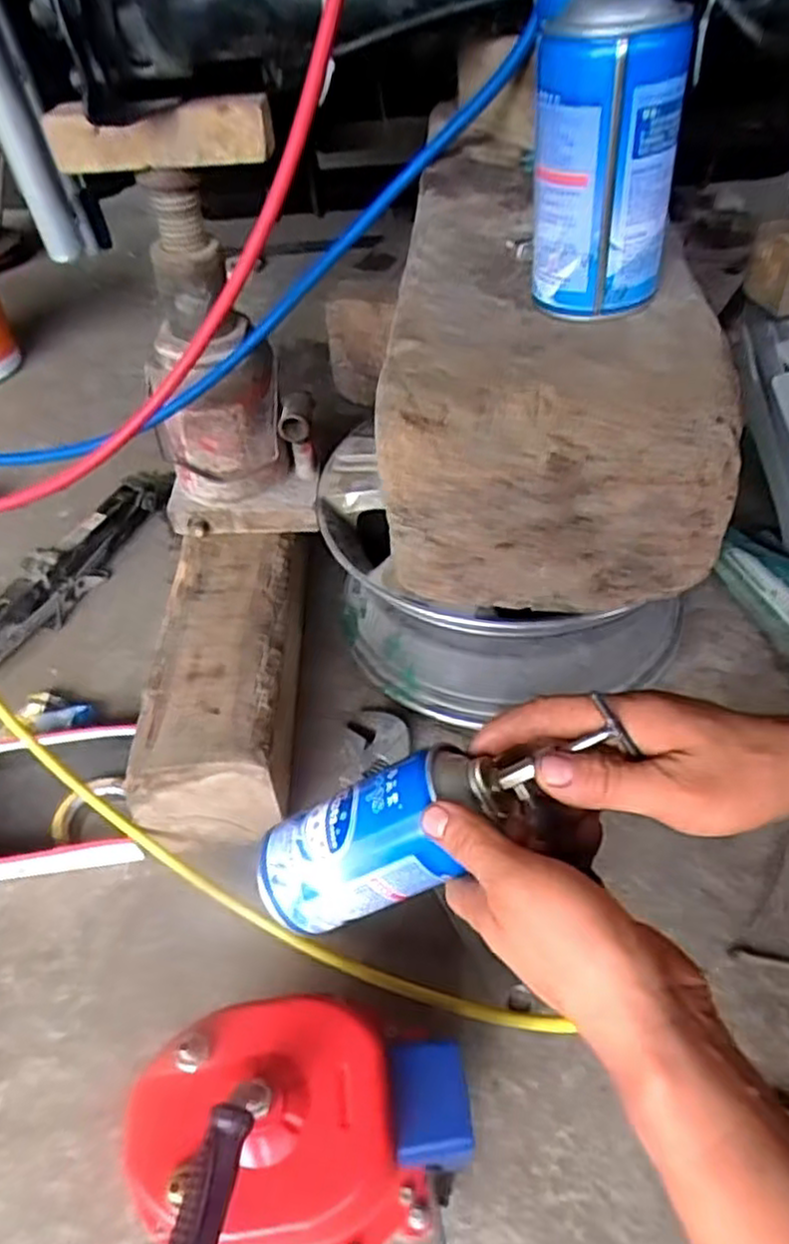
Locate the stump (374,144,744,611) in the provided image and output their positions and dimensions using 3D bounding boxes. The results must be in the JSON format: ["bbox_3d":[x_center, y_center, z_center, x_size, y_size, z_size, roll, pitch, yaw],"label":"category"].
[{"bbox_3d":[0.094,-0.186,0.481,0.164,0.113,0.365,2,48,6],"label":"stump"}]

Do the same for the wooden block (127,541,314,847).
[{"bbox_3d":[-0.188,0.067,0.838,0.138,0.144,0.338,-2,48,2],"label":"wooden block"}]

